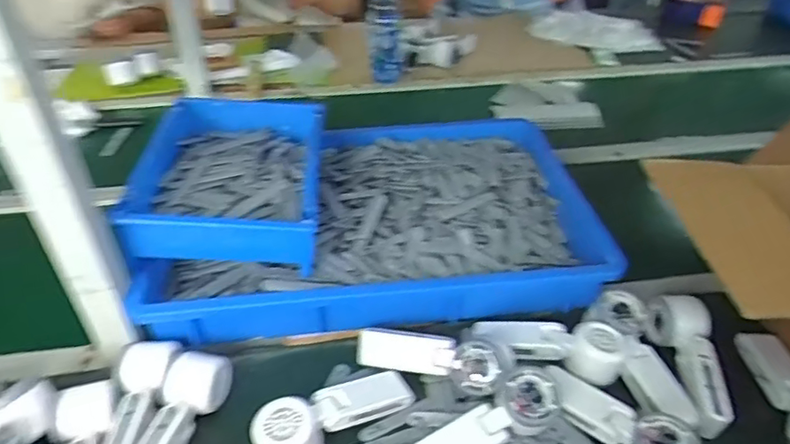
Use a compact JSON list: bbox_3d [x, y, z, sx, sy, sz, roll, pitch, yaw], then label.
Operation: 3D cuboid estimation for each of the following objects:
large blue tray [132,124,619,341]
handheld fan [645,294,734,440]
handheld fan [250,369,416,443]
[{"bbox_3d":[-0.028,-0.017,0.820,0.557,0.073,0.391,-4,37,-4],"label":"large blue tray"},{"bbox_3d":[0.333,0.149,0.656,0.064,0.050,0.167,1,37,2],"label":"handheld fan"},{"bbox_3d":[-0.060,0.191,0.600,0.169,0.047,0.056,-21,42,-25],"label":"handheld fan"}]

